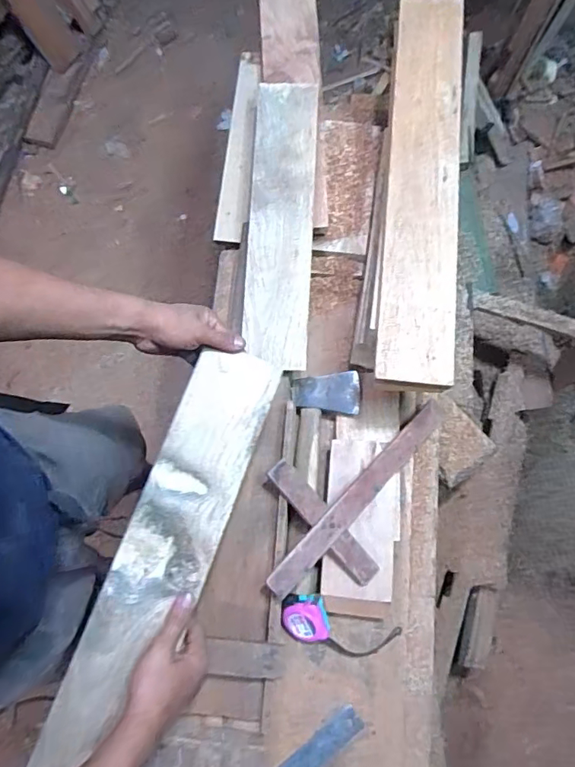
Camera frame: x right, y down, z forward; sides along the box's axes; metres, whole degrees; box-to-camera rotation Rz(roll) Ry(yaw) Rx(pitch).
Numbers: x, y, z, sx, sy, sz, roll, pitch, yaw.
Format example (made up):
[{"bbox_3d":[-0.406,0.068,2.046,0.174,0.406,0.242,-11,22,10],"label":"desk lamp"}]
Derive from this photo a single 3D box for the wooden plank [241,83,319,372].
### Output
[{"bbox_3d":[-0.013,-0.271,0.828,0.105,0.026,0.491,3,80,1],"label":"wooden plank"}]

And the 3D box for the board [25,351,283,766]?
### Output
[{"bbox_3d":[-0.150,0.193,0.587,0.102,0.023,0.507,23,75,5],"label":"board"}]

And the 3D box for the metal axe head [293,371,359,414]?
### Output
[{"bbox_3d":[0.065,0.021,0.825,0.110,0.007,0.069,-9,87,7],"label":"metal axe head"}]

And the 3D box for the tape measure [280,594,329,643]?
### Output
[{"bbox_3d":[0.026,0.348,0.741,0.071,0.052,0.069,-6,80,-1],"label":"tape measure"}]

